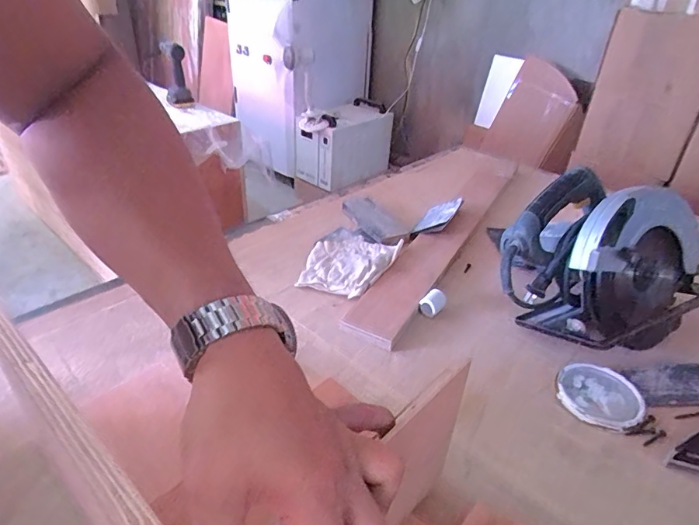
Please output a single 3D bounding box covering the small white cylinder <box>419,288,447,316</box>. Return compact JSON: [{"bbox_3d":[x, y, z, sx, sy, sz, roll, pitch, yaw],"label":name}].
[{"bbox_3d":[0.120,0.057,0.666,0.025,0.024,0.043,22,37,26],"label":"small white cylinder"}]

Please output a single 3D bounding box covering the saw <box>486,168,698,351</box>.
[{"bbox_3d":[0.341,-0.005,0.605,0.272,0.194,0.172,-10,35,-20],"label":"saw"}]

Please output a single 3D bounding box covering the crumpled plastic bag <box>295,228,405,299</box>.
[{"bbox_3d":[0.002,-0.009,0.758,0.136,0.023,0.183,16,35,19],"label":"crumpled plastic bag"}]

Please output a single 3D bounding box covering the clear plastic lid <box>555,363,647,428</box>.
[{"bbox_3d":[0.290,0.154,0.538,0.090,0.010,0.084,2,33,-2],"label":"clear plastic lid"}]

